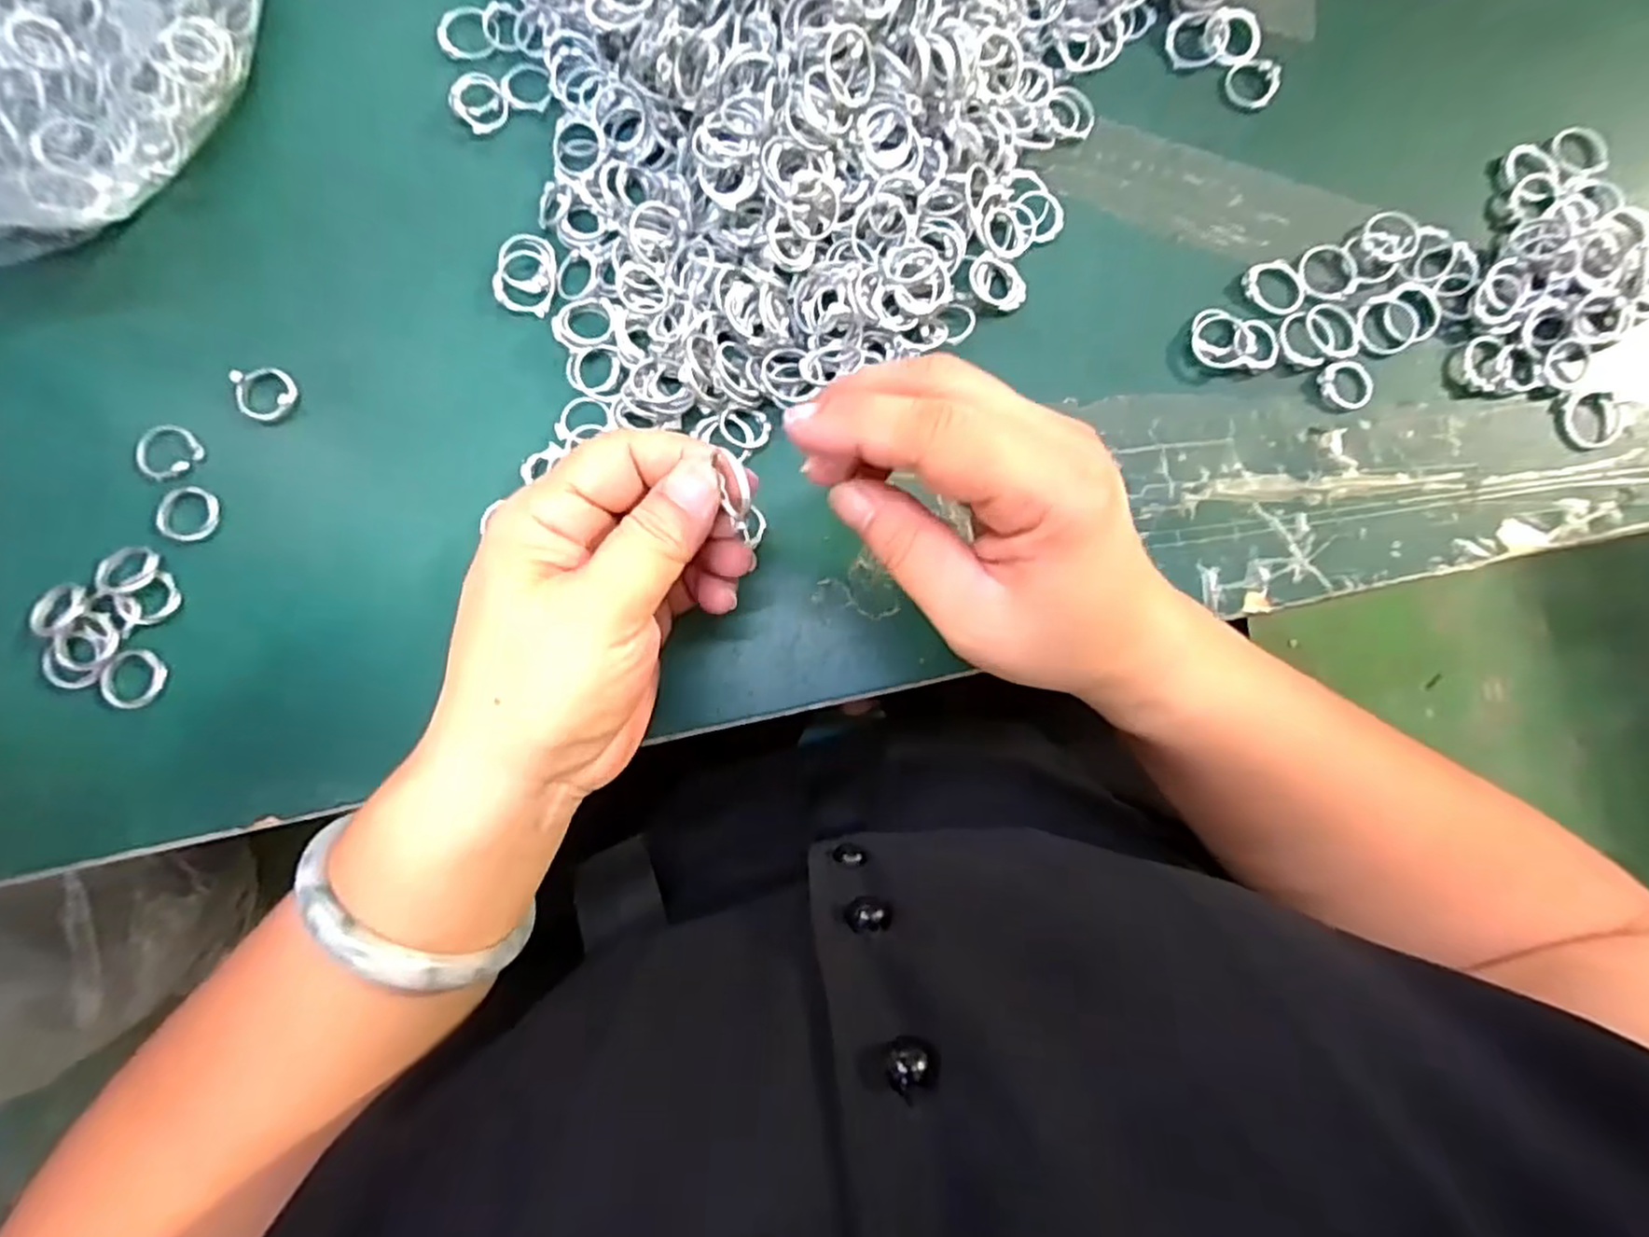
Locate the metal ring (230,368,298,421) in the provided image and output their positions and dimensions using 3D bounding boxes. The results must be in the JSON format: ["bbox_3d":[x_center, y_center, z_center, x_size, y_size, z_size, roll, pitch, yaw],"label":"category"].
[{"bbox_3d":[-0.218,-0.087,0.288,0.022,0.007,0.022,0,83,-2],"label":"metal ring"}]

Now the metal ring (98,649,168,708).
[{"bbox_3d":[-0.254,0.022,0.272,0.020,0.004,0.023,42,84,4],"label":"metal ring"}]

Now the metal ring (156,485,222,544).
[{"bbox_3d":[-0.241,-0.040,0.280,0.020,0.004,0.021,0,83,-2],"label":"metal ring"}]

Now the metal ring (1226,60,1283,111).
[{"bbox_3d":[0.182,-0.228,0.316,0.021,0.005,0.020,0,83,-2],"label":"metal ring"}]

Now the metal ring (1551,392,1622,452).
[{"bbox_3d":[0.310,-0.080,0.300,0.027,0.007,0.023,-10,83,-3],"label":"metal ring"}]

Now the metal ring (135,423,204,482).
[{"bbox_3d":[-0.252,-0.064,0.283,0.022,0.004,0.021,0,83,-2],"label":"metal ring"}]

